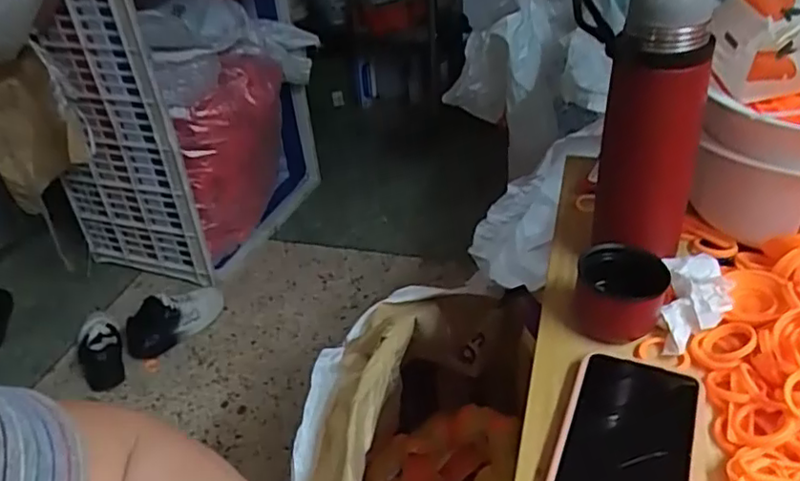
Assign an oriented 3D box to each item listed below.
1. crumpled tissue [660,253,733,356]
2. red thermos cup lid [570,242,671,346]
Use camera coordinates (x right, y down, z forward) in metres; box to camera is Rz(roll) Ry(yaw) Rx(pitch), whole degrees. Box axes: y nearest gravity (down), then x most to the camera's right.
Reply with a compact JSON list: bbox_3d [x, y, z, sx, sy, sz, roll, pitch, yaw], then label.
[{"bbox_3d":[0.222,0.045,0.480,0.048,0.021,0.086,7,36,16],"label":"crumpled tissue"},{"bbox_3d":[0.164,0.040,0.479,0.061,0.054,0.059,-3,35,2],"label":"red thermos cup lid"}]

